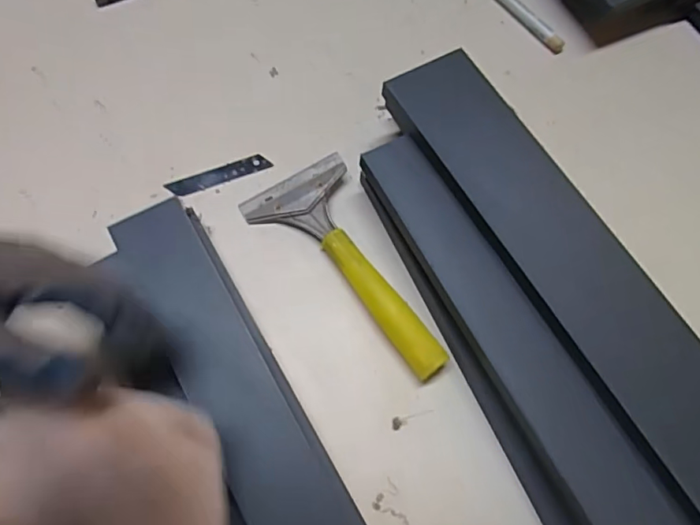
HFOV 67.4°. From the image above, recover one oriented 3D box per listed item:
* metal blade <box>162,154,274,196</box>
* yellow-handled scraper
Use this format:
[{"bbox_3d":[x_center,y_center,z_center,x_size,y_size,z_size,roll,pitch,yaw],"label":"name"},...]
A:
[{"bbox_3d":[-0.120,-0.079,0.481,0.093,0.004,0.018,-21,78,-7],"label":"metal blade"},{"bbox_3d":[-0.007,0.011,0.435,0.090,0.022,0.208,-26,72,-11],"label":"yellow-handled scraper"}]

